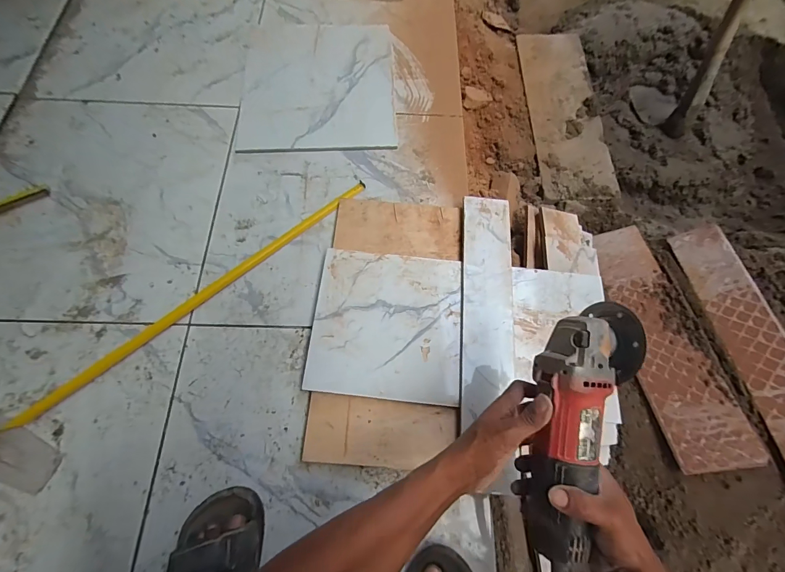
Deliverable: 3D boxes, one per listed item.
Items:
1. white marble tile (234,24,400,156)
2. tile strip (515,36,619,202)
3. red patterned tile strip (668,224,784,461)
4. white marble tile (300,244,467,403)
[{"bbox_3d":[-0.171,-0.480,0.822,0.341,0.014,0.407,-4,69,-2],"label":"white marble tile"},{"bbox_3d":[0.492,-0.517,1.023,0.205,0.018,0.624,2,70,-3],"label":"tile strip"},{"bbox_3d":[0.650,0.097,0.635,0.086,0.014,0.496,-20,56,27],"label":"red patterned tile strip"},{"bbox_3d":[-0.008,0.059,0.594,0.242,0.010,0.245,5,68,0],"label":"white marble tile"}]

